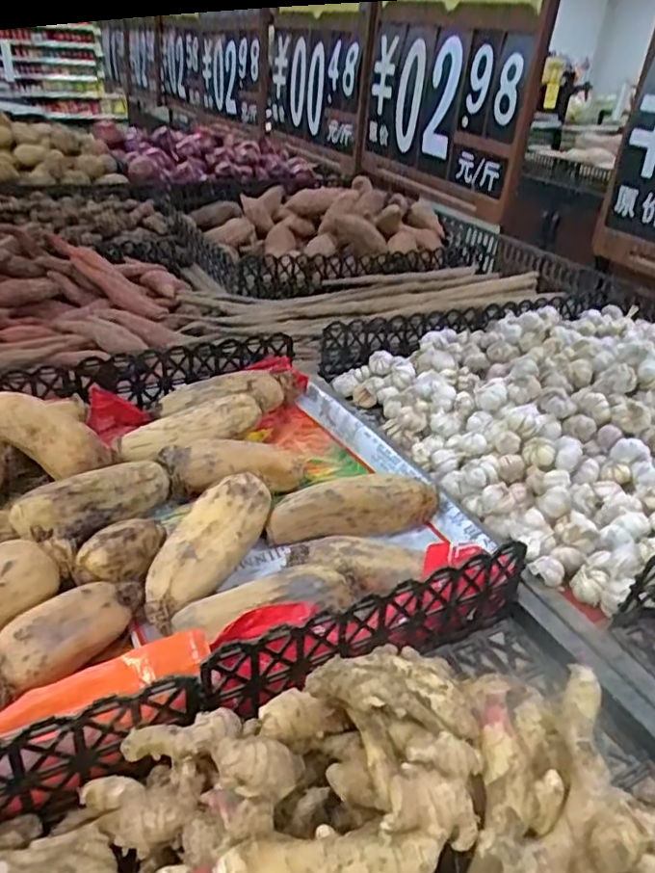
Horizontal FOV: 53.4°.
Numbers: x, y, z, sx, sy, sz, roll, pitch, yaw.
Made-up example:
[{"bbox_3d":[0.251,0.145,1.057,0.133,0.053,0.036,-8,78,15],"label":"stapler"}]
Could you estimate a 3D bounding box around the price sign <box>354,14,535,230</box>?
[{"bbox_3d":[0.108,-0.329,0.672,0.030,0.157,0.280,-10,34,-23],"label":"price sign"}]

